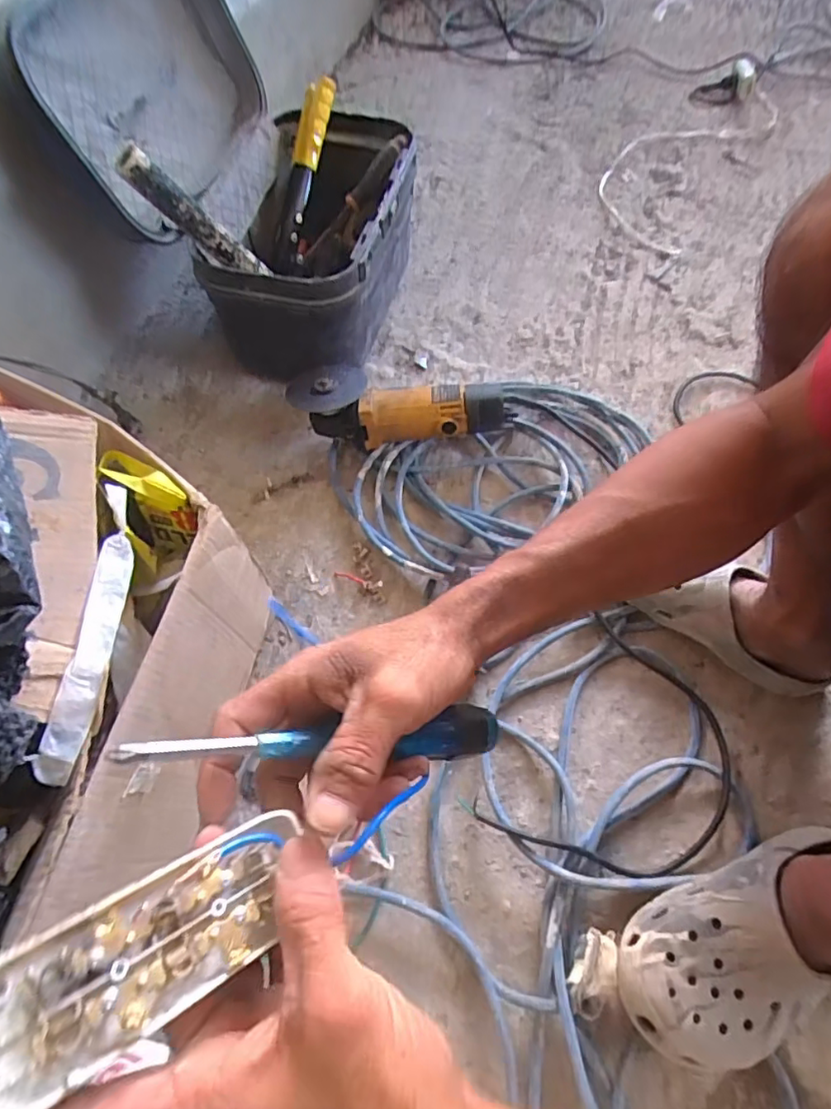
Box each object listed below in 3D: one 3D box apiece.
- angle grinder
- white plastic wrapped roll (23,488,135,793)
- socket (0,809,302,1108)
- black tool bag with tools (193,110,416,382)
[{"bbox_3d":[-0.019,-0.179,0.706,0.261,0.087,0.089,1,62,0],"label":"angle grinder"},{"bbox_3d":[-0.215,0.042,0.377,0.029,0.019,0.201,-3,63,-3],"label":"white plastic wrapped roll"},{"bbox_3d":[-0.088,0.135,0.199,0.108,0.017,0.043,-20,59,-39],"label":"socket"},{"bbox_3d":[-0.123,-0.414,0.755,0.220,0.201,0.381,5,62,2],"label":"black tool bag with tools"}]

